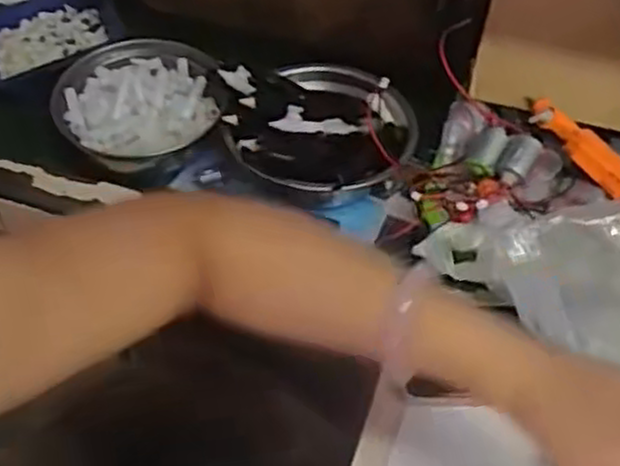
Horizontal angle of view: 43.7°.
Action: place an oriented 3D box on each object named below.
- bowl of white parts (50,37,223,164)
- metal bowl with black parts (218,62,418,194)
[{"bbox_3d":[-0.148,-0.109,0.663,0.132,0.046,0.128,0,50,-1],"label":"bowl of white parts"},{"bbox_3d":[0.012,-0.091,0.645,0.155,0.053,0.149,0,50,-1],"label":"metal bowl with black parts"}]

